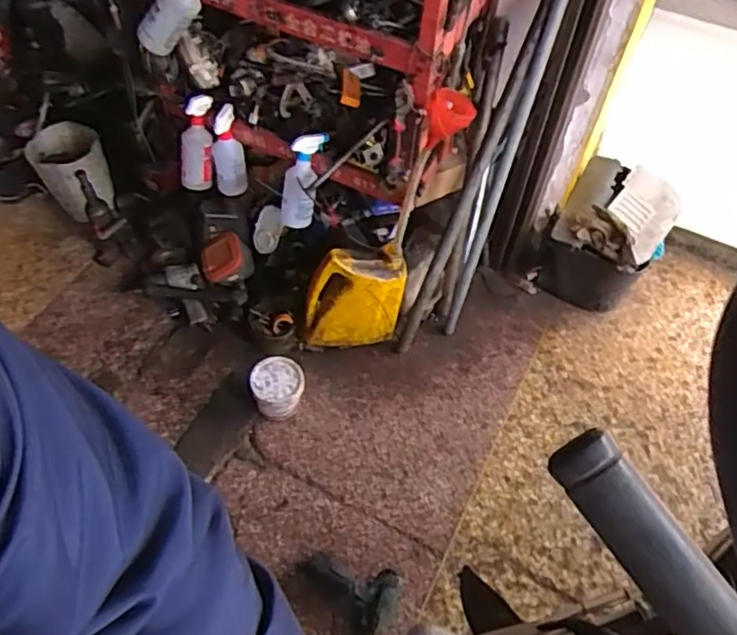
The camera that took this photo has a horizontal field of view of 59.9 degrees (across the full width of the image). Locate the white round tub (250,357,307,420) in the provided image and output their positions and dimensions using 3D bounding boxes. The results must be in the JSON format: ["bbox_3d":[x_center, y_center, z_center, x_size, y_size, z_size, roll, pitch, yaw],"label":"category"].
[{"bbox_3d":[-0.206,0.170,1.478,0.116,0.112,0.129,-6,55,-7],"label":"white round tub"}]

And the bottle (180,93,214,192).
[{"bbox_3d":[-0.395,-0.398,1.477,0.067,0.225,0.051,20,34,12],"label":"bottle"}]

